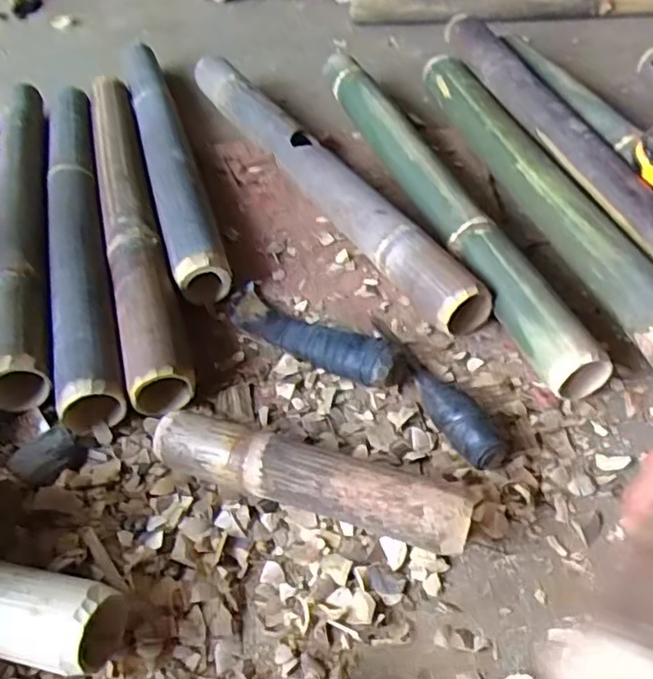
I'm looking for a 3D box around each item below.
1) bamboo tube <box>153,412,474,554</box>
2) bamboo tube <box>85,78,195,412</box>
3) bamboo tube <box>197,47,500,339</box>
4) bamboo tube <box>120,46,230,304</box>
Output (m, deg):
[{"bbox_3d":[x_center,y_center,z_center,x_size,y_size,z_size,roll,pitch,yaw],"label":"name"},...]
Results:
[{"bbox_3d":[-0.016,0.110,0.499,0.254,0.055,0.049,13,50,16],"label":"bamboo tube"},{"bbox_3d":[-0.245,-0.179,0.783,0.063,0.061,0.667,-15,48,-10],"label":"bamboo tube"},{"bbox_3d":[-0.027,-0.233,0.820,0.070,0.067,0.684,-23,50,-16],"label":"bamboo tube"},{"bbox_3d":[-0.226,-0.281,0.877,0.064,0.055,0.661,-16,48,-10],"label":"bamboo tube"}]

